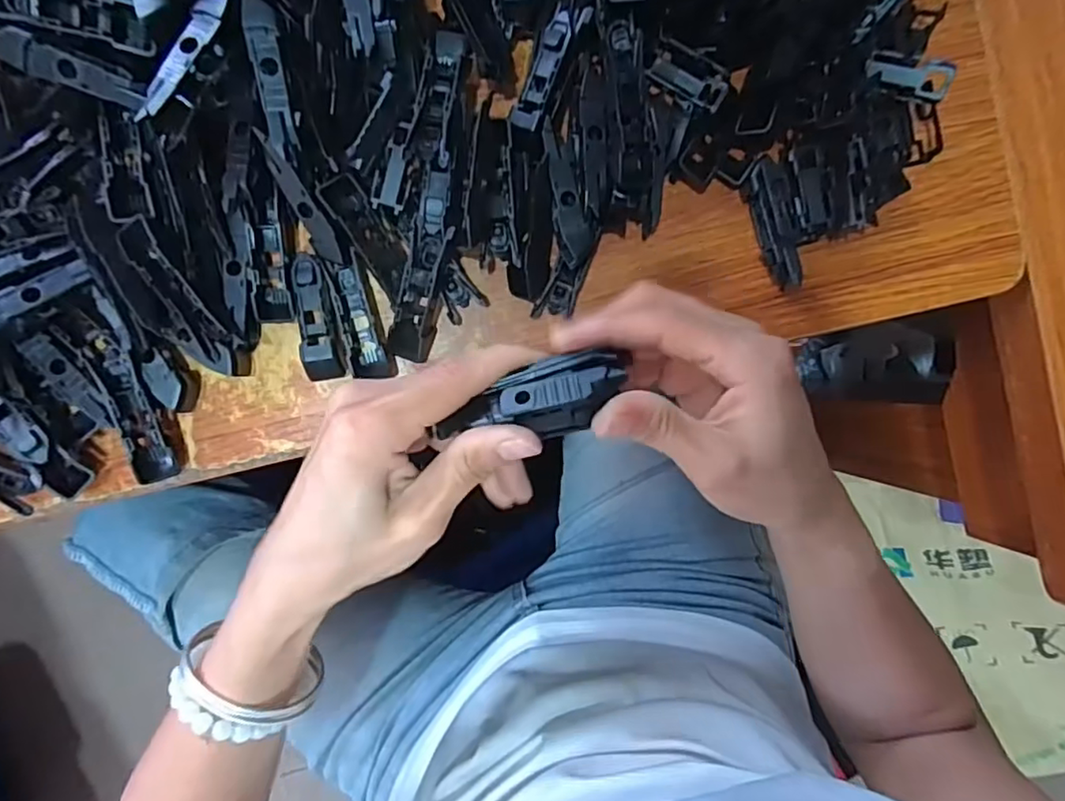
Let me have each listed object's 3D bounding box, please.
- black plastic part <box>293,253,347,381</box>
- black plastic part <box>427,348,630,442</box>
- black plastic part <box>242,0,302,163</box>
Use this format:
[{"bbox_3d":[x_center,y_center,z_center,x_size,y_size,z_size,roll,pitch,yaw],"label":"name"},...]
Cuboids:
[{"bbox_3d":[-0.108,-0.041,0.302,0.018,0.014,0.061,-12,94,-4],"label":"black plastic part"},{"bbox_3d":[0.000,0.002,0.226,0.073,0.015,0.028,-17,95,1],"label":"black plastic part"},{"bbox_3d":[-0.111,-0.137,0.257,0.012,0.004,0.063,-10,102,-13],"label":"black plastic part"}]

